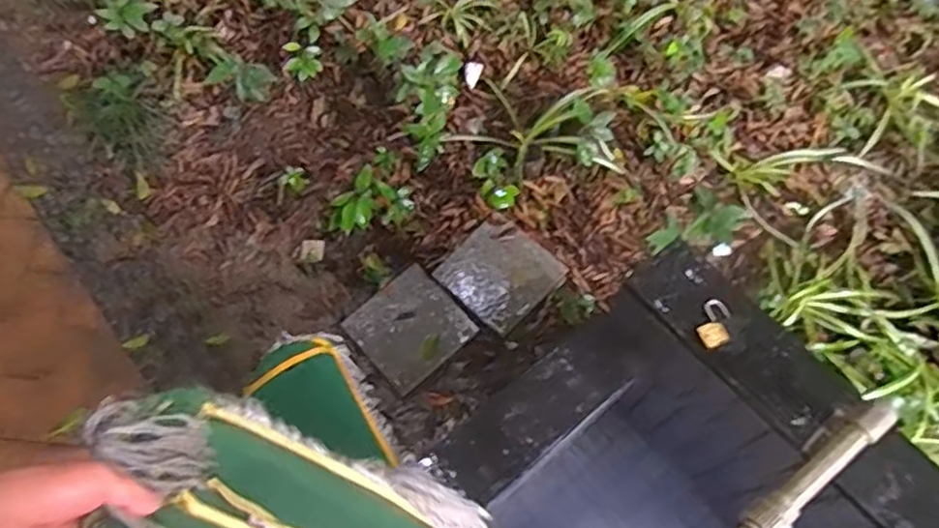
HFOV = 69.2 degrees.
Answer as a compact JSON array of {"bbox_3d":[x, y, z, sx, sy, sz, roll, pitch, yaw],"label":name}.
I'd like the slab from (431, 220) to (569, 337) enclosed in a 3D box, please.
[{"bbox_3d":[0.063,0.019,1.390,0.196,0.029,0.196,41,73,18],"label":"slab"}]

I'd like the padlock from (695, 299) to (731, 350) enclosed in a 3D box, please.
[{"bbox_3d":[0.305,0.075,0.849,0.037,0.019,0.064,11,66,7],"label":"padlock"}]

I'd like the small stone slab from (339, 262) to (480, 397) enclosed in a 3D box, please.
[{"bbox_3d":[-0.120,0.125,1.355,0.198,0.024,0.199,-40,70,-15],"label":"small stone slab"}]

